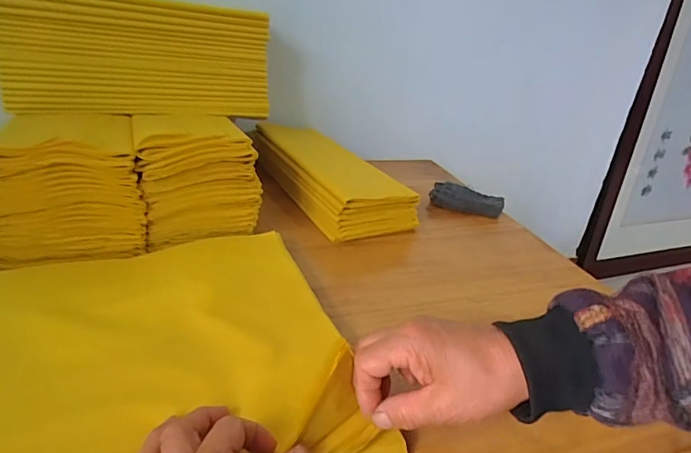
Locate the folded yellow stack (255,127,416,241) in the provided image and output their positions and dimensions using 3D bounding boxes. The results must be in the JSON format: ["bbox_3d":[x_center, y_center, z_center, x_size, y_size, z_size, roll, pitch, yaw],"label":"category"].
[{"bbox_3d":[-0.024,-0.083,0.707,0.141,0.067,0.301,-11,32,-31],"label":"folded yellow stack"}]

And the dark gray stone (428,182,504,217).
[{"bbox_3d":[0.189,-0.042,0.718,0.108,0.030,0.040,14,28,13],"label":"dark gray stone"}]

